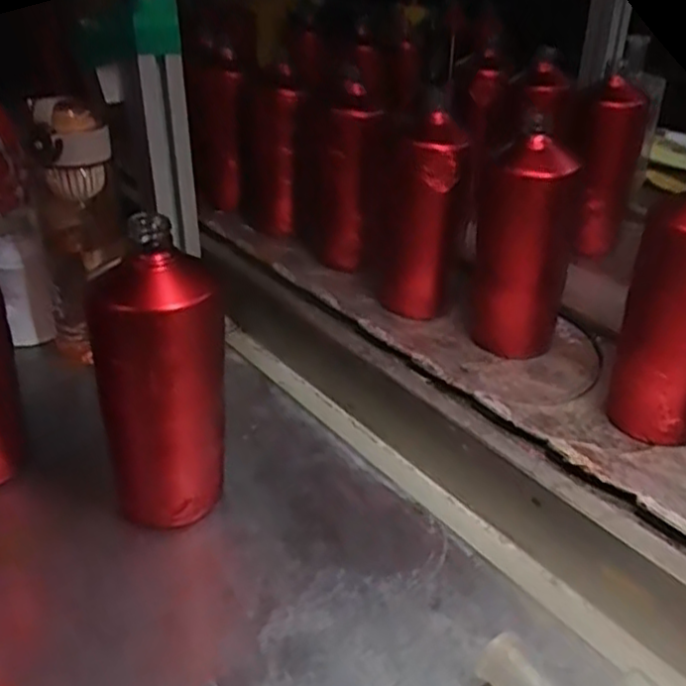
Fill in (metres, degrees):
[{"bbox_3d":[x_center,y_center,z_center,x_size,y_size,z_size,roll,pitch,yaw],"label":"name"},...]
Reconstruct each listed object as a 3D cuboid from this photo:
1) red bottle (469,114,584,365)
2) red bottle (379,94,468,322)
[{"bbox_3d":[0.158,-0.082,0.642,0.080,0.181,0.066,6,32,10],"label":"red bottle"},{"bbox_3d":[0.078,-0.122,0.715,0.080,0.191,0.075,2,31,4],"label":"red bottle"}]

